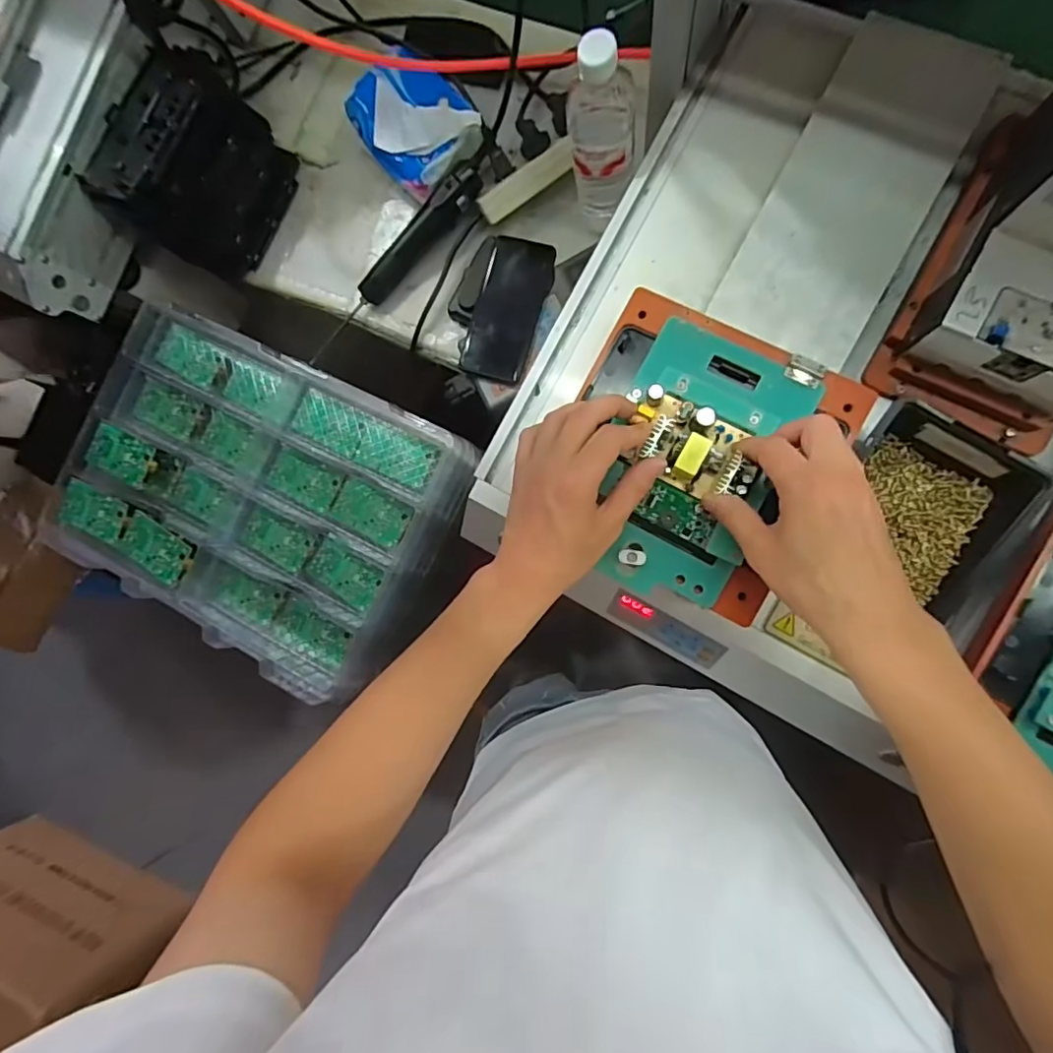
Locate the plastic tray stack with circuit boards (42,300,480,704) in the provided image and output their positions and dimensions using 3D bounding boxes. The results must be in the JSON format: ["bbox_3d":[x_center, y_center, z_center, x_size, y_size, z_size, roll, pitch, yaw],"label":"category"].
[{"bbox_3d":[-0.342,-0.040,0.714,0.503,0.129,0.355,26,92,9],"label":"plastic tray stack with circuit boards"}]

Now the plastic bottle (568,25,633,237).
[{"bbox_3d":[0.074,-0.383,0.540,0.059,0.206,0.077,-2,88,9],"label":"plastic bottle"}]

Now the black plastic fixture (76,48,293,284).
[{"bbox_3d":[-0.409,-0.435,0.673,0.173,0.158,0.183,29,93,9],"label":"black plastic fixture"}]

